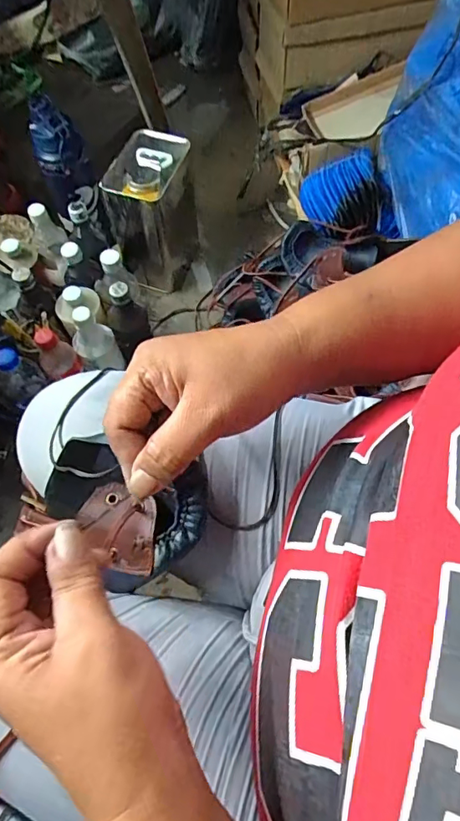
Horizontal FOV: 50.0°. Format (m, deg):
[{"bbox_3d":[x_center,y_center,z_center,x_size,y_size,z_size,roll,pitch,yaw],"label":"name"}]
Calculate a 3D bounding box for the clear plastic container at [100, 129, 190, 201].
[{"bbox_3d":[-0.140,-0.416,0.831,0.106,0.017,0.159,15,66,8],"label":"clear plastic container"}]

